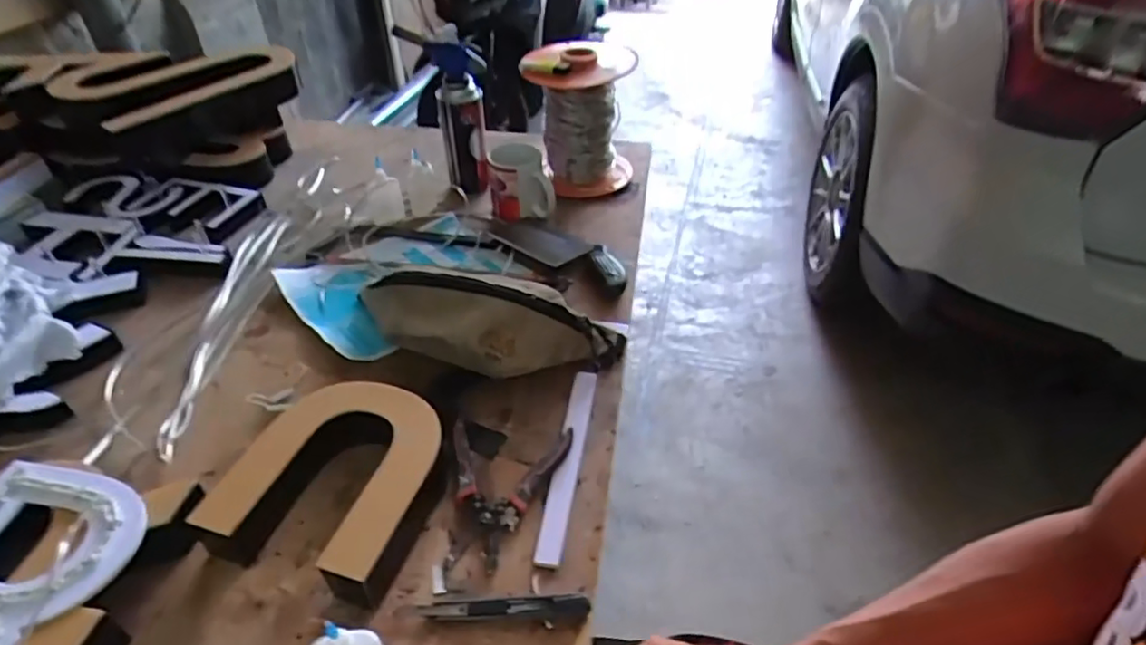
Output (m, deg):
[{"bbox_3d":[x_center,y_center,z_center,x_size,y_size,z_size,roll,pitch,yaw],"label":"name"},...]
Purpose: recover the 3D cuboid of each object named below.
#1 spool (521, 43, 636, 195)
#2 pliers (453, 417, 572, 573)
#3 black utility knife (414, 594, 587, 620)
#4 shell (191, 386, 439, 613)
[{"bbox_3d":[0.012,-0.343,1.039,0.176,0.208,0.171,0,41,1],"label":"spool"},{"bbox_3d":[-0.068,0.157,0.593,0.115,0.016,0.141,4,41,5],"label":"pliers"},{"bbox_3d":[-0.056,0.235,0.515,0.135,0.009,0.018,-3,41,-3],"label":"black utility knife"},{"bbox_3d":[-0.212,0.140,0.579,0.165,0.063,0.182,12,43,14],"label":"shell"}]

